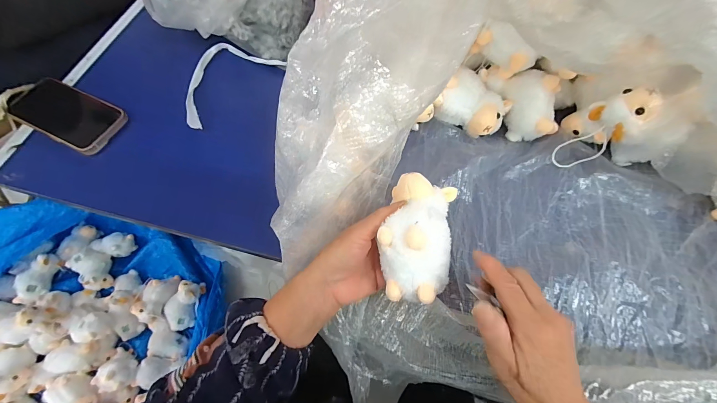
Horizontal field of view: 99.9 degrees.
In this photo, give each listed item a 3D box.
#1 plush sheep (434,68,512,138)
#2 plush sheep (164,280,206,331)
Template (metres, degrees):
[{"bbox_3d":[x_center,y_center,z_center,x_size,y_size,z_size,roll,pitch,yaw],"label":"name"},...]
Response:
[{"bbox_3d":[0.151,-0.127,0.400,0.088,0.055,0.062,32,68,12],"label":"plush sheep"},{"bbox_3d":[-0.439,0.260,0.757,0.070,0.043,0.114,12,65,3],"label":"plush sheep"}]

